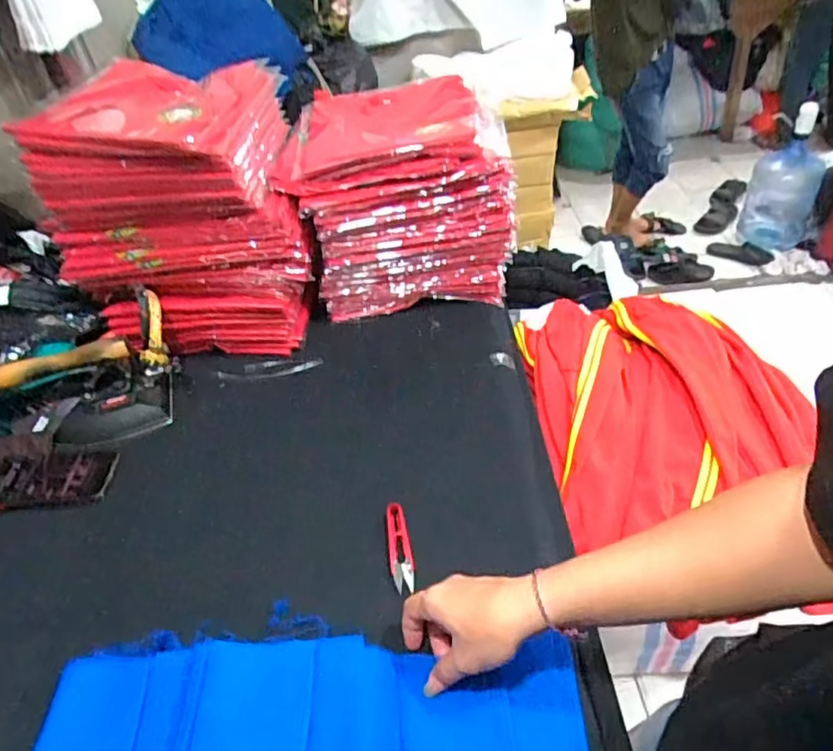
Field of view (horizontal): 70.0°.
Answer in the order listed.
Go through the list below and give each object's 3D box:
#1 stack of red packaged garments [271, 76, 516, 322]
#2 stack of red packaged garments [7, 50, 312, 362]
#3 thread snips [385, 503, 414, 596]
[{"bbox_3d":[-0.030,-0.286,0.958,0.320,0.246,0.256,-8,42,-1],"label":"stack of red packaged garments"},{"bbox_3d":[-0.334,-0.257,0.913,0.365,0.314,0.315,0,43,8],"label":"stack of red packaged garments"},{"bbox_3d":[-0.019,0.183,0.641,0.024,0.012,0.094,-9,58,-3],"label":"thread snips"}]

